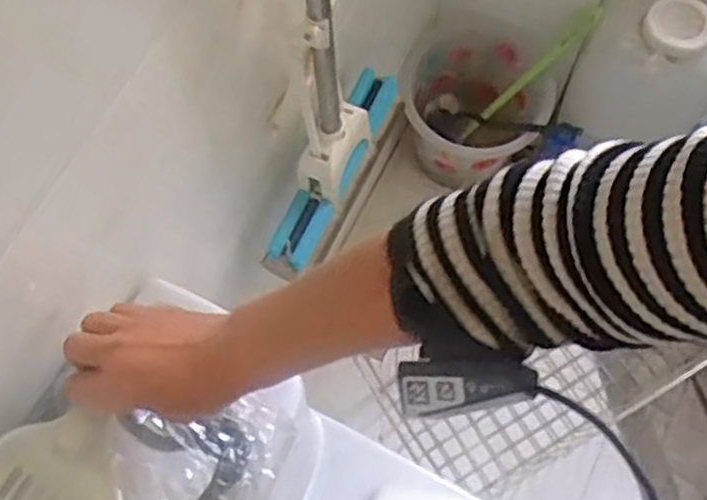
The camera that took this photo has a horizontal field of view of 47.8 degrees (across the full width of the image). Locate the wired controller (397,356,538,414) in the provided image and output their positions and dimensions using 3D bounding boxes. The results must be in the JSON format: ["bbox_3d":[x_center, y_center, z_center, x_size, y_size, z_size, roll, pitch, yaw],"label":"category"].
[{"bbox_3d":[0.057,0.069,0.415,0.070,0.018,0.027,-6,66,22],"label":"wired controller"}]

